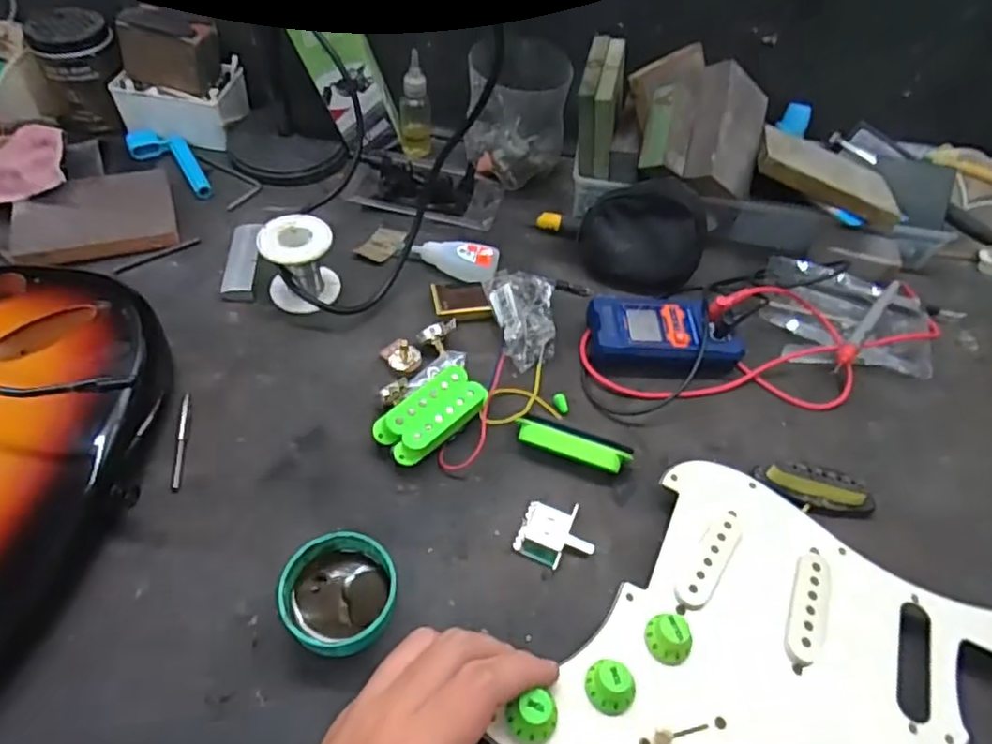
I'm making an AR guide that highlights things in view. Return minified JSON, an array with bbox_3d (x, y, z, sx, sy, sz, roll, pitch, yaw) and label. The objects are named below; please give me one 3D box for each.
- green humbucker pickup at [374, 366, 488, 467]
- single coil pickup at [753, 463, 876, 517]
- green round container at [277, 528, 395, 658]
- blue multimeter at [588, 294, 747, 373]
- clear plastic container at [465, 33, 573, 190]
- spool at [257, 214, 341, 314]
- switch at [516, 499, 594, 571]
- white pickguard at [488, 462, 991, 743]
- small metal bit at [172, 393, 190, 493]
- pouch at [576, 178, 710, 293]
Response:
[{"bbox_3d":[-0.042,0.030,0.428,0.040,0.024,0.078,38,59,21],"label":"green humbucker pickup"},{"bbox_3d":[0.216,0.078,0.420,0.077,0.019,0.024,11,53,3],"label":"single coil pickup"},{"bbox_3d":[-0.087,0.125,0.351,0.060,0.026,0.062,3,53,-4],"label":"green round container"},{"bbox_3d":[0.129,-0.026,0.487,0.113,0.026,0.065,1,53,-5],"label":"blue multimeter"},{"bbox_3d":[0.020,-0.246,0.591,0.092,0.097,0.082,2,53,-4],"label":"clear plastic container"},{"bbox_3d":[-0.152,-0.085,0.488,0.054,0.052,0.052,-23,59,-21],"label":"spool"},{"bbox_3d":[0.038,0.101,0.390,0.045,0.013,0.039,19,54,8],"label":"switch"},{"bbox_3d":[0.156,0.150,0.334,0.237,0.027,0.195,23,55,11],"label":"white pickguard"},{"bbox_3d":[-0.207,0.045,0.415,0.007,0.006,0.076,-6,54,-10],"label":"small metal bit"},{"bbox_3d":[0.124,-0.112,0.525,0.094,0.068,0.064,-3,54,-8],"label":"pouch"}]

